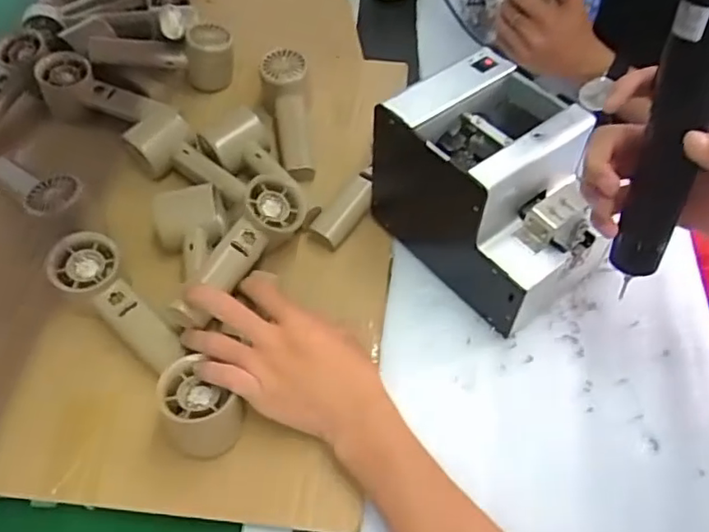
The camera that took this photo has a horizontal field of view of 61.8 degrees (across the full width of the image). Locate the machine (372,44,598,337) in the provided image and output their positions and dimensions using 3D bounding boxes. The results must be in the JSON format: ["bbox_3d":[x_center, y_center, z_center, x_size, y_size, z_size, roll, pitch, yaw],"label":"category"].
[{"bbox_3d":[0.120,-0.074,0.521,0.137,0.146,0.194,-32,57,-20],"label":"machine"}]

